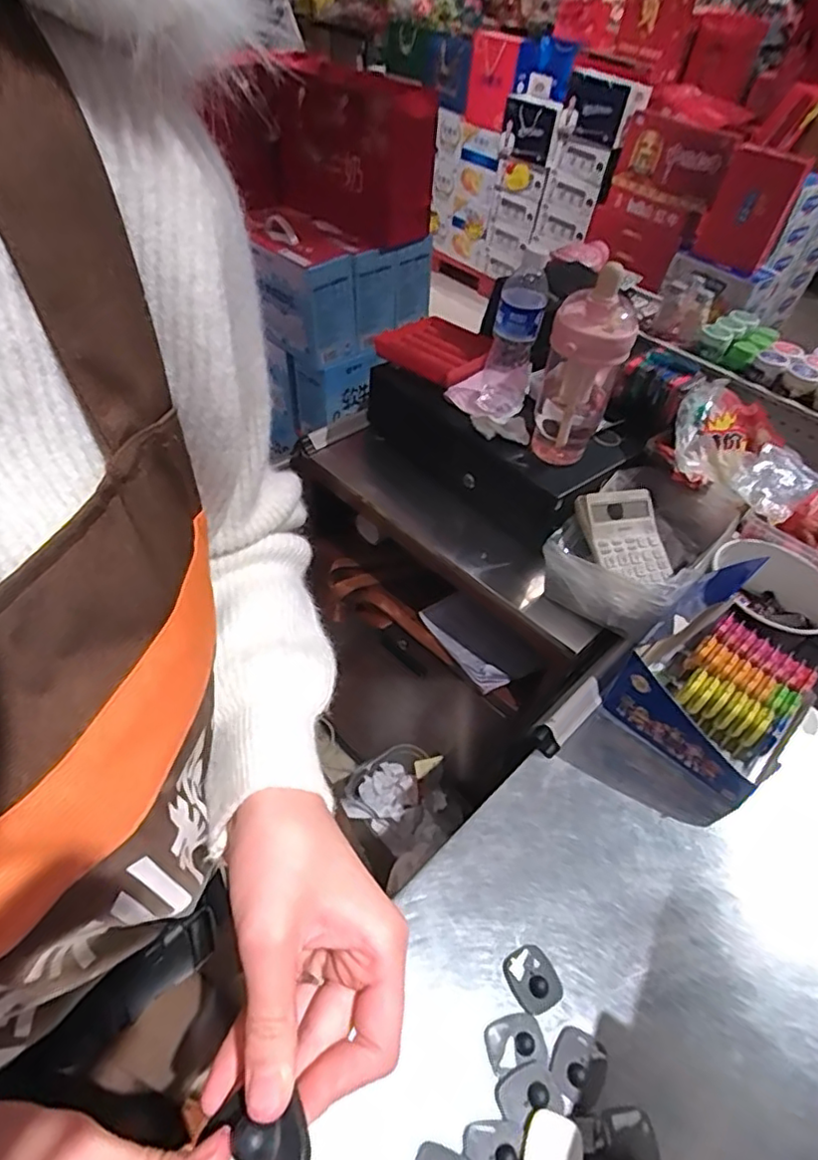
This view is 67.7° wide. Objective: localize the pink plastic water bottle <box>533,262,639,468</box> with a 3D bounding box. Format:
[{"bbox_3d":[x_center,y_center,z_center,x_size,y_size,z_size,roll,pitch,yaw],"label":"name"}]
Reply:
[{"bbox_3d":[0.219,-0.265,0.782,0.095,0.234,0.102,18,47,9],"label":"pink plastic water bottle"}]

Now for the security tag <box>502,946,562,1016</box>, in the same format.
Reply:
[{"bbox_3d":[0.105,0.336,0.516,0.041,0.011,0.046,-22,53,-25],"label":"security tag"}]

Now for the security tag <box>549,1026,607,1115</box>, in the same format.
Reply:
[{"bbox_3d":[0.131,0.383,0.477,0.041,0.012,0.053,28,50,18],"label":"security tag"}]

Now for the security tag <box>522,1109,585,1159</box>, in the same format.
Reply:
[{"bbox_3d":[0.103,0.410,0.434,0.044,0.013,0.045,22,48,13],"label":"security tag"}]

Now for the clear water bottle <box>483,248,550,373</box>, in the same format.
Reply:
[{"bbox_3d":[0.150,-0.352,0.867,0.064,0.197,0.059,10,47,2],"label":"clear water bottle"}]

